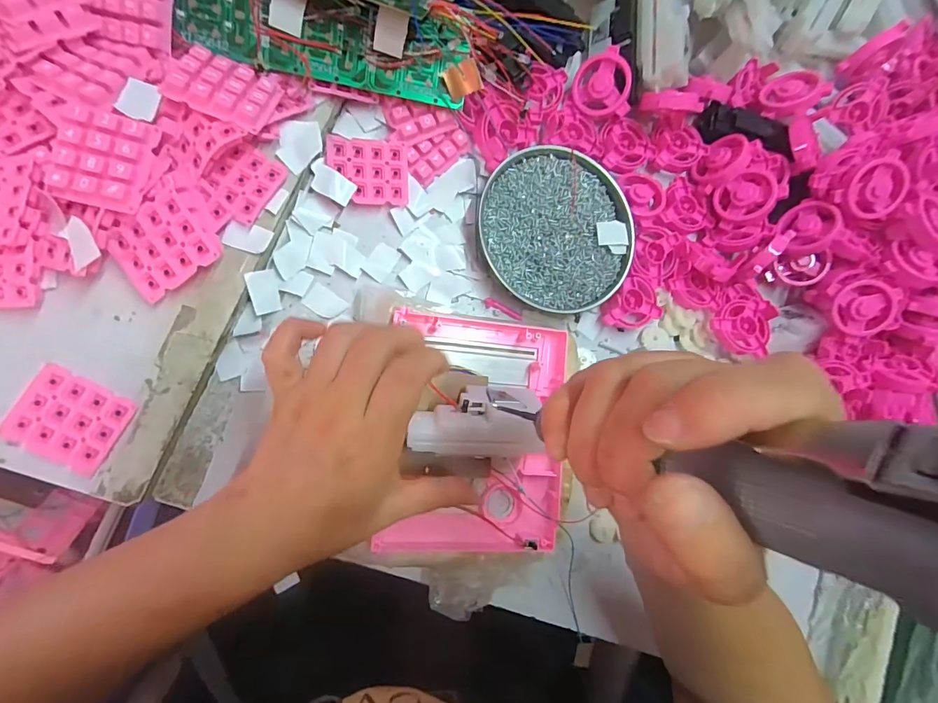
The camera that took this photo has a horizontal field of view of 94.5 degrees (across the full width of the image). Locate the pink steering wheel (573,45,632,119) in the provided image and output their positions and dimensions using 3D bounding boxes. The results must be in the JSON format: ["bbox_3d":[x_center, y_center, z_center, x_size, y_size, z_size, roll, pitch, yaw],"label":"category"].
[{"bbox_3d":[0.114,-0.227,0.371,0.046,0.011,0.051,-10,105,21],"label":"pink steering wheel"}]

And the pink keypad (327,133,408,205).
[{"bbox_3d":[-0.077,-0.140,0.336,0.059,0.007,0.049,0,87,-13],"label":"pink keypad"}]

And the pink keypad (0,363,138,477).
[{"bbox_3d":[-0.251,0.044,0.273,0.057,0.009,0.051,30,80,-10],"label":"pink keypad"}]

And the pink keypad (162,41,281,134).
[{"bbox_3d":[-0.160,-0.172,0.283,0.058,0.011,0.045,20,66,-17],"label":"pink keypad"}]

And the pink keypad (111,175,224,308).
[{"bbox_3d":[-0.196,-0.067,0.276,0.059,0.014,0.051,-42,96,-12],"label":"pink keypad"}]

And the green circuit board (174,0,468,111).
[{"bbox_3d":[-0.108,-0.220,0.301,0.207,0.015,0.057,12,107,-13],"label":"green circuit board"}]

